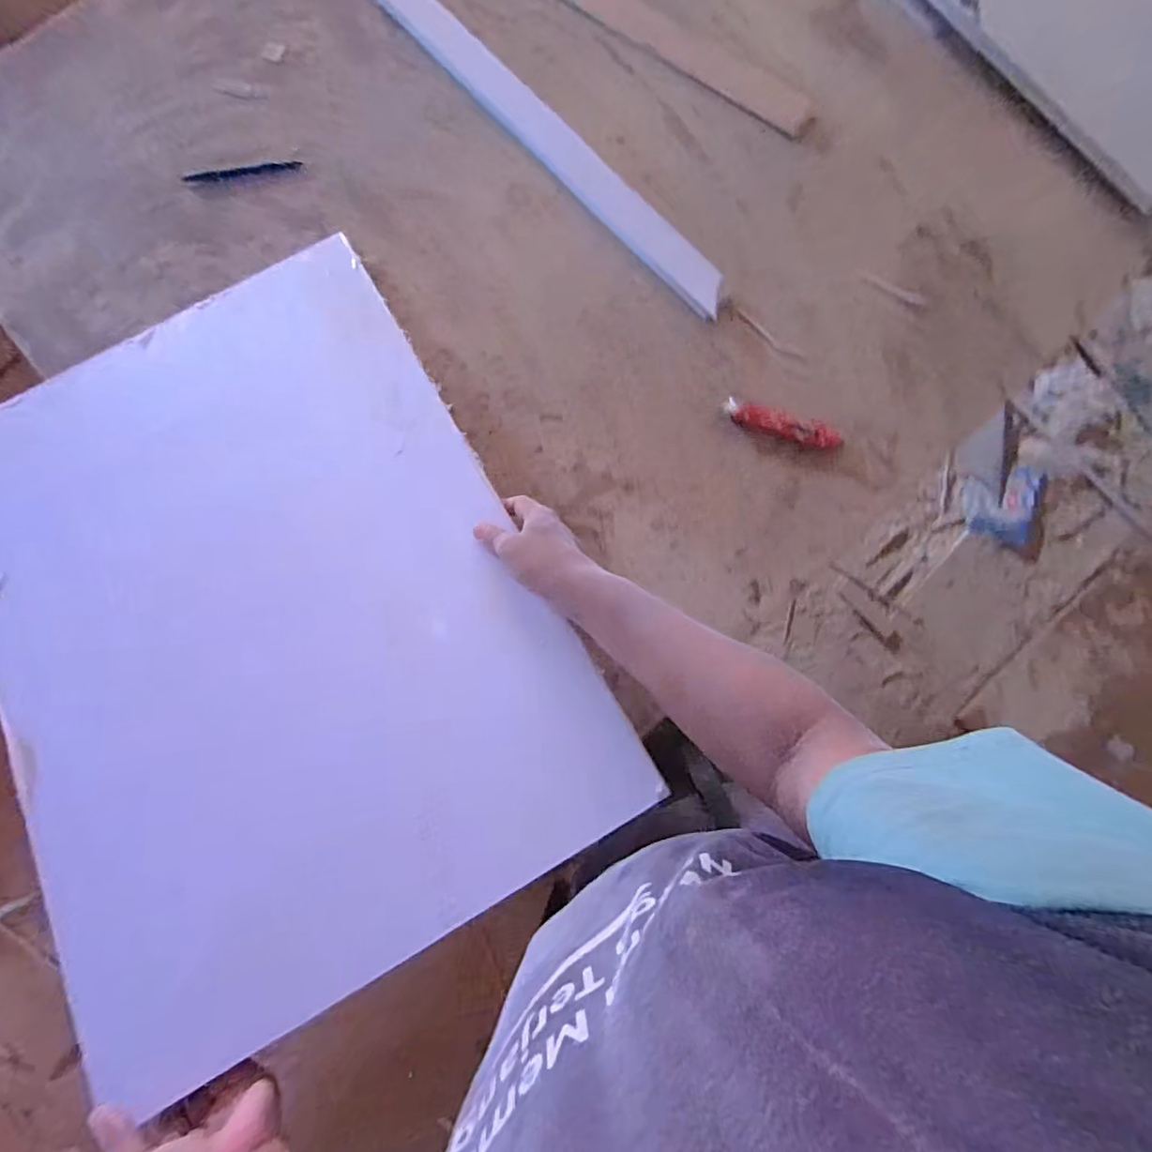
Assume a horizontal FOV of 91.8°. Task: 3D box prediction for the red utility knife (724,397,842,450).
[{"bbox_3d":[0.248,-0.181,0.668,0.138,0.017,0.031,20,81,3],"label":"red utility knife"}]

